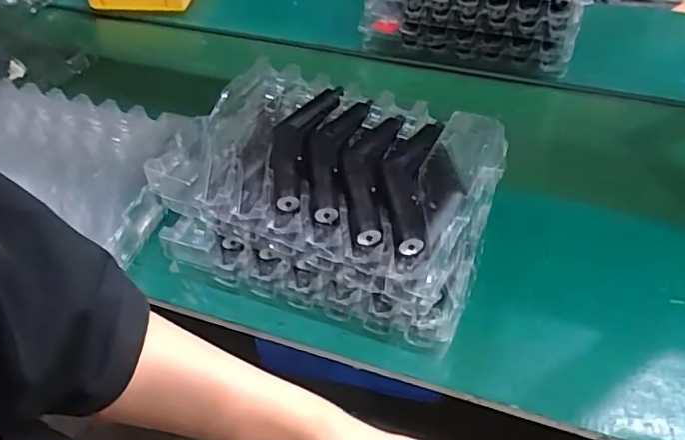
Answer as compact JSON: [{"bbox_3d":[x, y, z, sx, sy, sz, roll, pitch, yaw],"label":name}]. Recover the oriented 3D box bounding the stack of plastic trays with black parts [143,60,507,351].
[{"bbox_3d":[-0.020,-0.031,0.791,0.424,0.166,0.304,16,50,17],"label":"stack of plastic trays with black parts"}]

